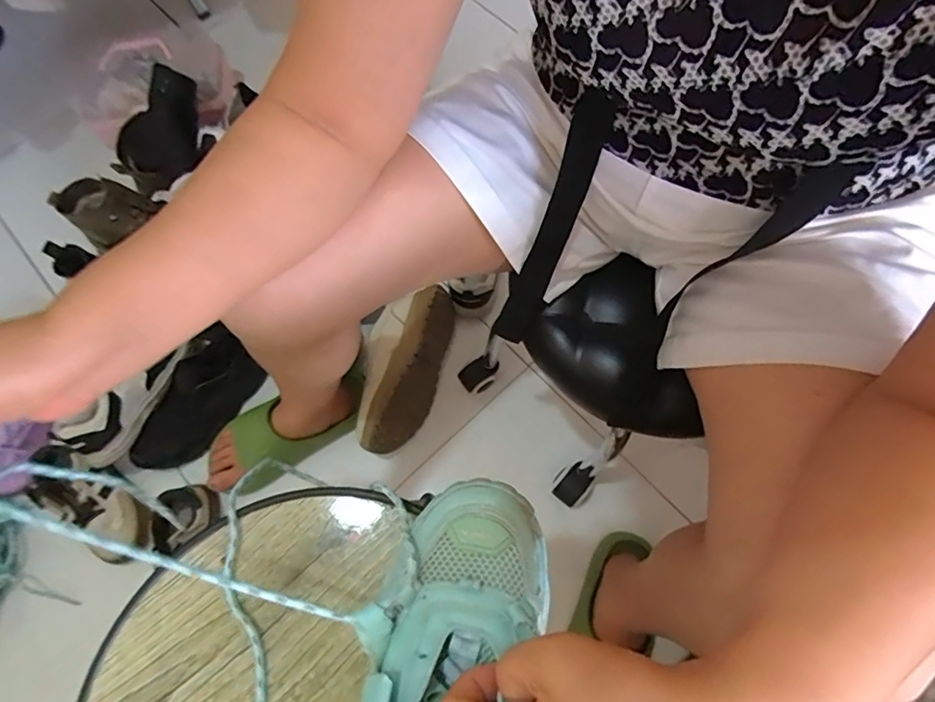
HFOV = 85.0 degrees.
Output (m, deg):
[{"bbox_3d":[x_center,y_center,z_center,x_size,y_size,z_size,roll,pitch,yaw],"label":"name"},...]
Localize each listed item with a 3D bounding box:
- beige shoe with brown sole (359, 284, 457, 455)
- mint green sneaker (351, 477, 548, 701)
[{"bbox_3d":[-0.092,0.028,0.758,0.090,0.109,0.249,13,70,8],"label":"beige shoe with brown sole"},{"bbox_3d":[-0.014,0.172,0.252,0.086,0.076,0.215,13,63,6],"label":"mint green sneaker"}]

